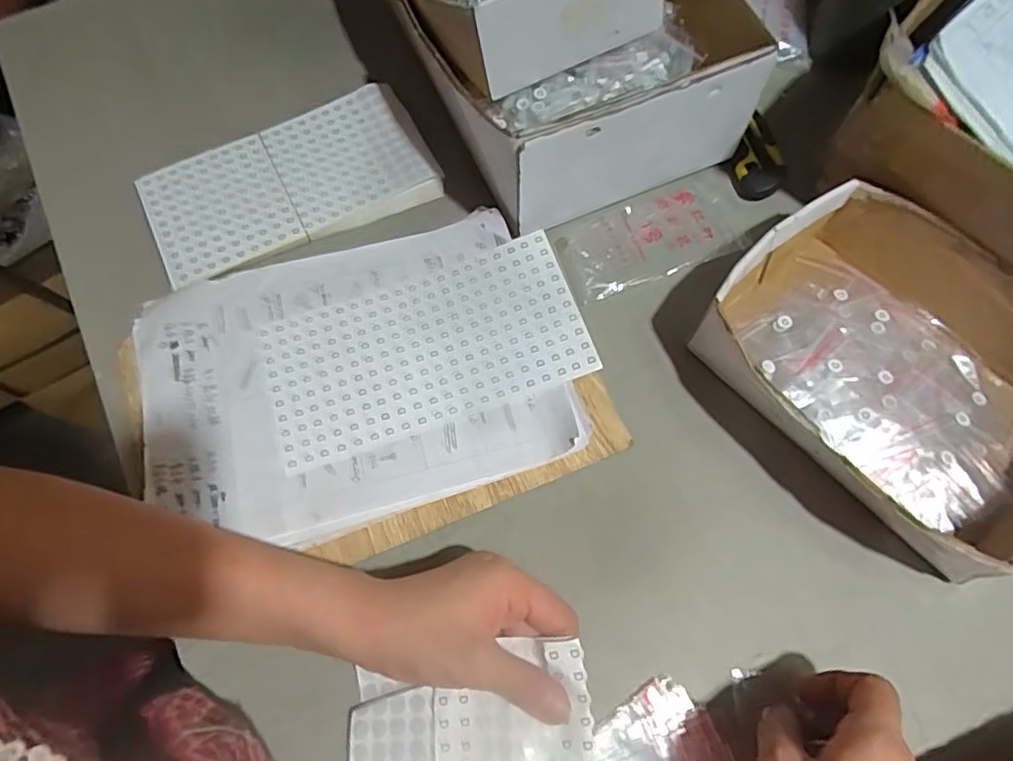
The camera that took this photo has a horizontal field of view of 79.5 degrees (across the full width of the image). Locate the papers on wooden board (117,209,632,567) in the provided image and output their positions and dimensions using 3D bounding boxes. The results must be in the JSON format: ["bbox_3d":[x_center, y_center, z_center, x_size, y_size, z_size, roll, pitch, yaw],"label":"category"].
[{"bbox_3d":[-0.102,-0.001,0.442,0.320,0.024,0.235,-19,68,-7],"label":"papers on wooden board"}]

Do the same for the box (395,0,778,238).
[{"bbox_3d":[0.022,-0.315,0.513,0.206,0.144,0.350,-24,69,-9],"label":"box"}]

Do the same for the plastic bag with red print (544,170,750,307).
[{"bbox_3d":[0.121,-0.123,0.496,0.159,0.012,0.080,-20,68,-8],"label":"plastic bag with red print"}]

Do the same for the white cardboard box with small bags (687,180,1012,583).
[{"bbox_3d":[0.273,-0.009,0.416,0.194,0.062,0.241,-40,72,-15],"label":"white cardboard box with small bags"}]

